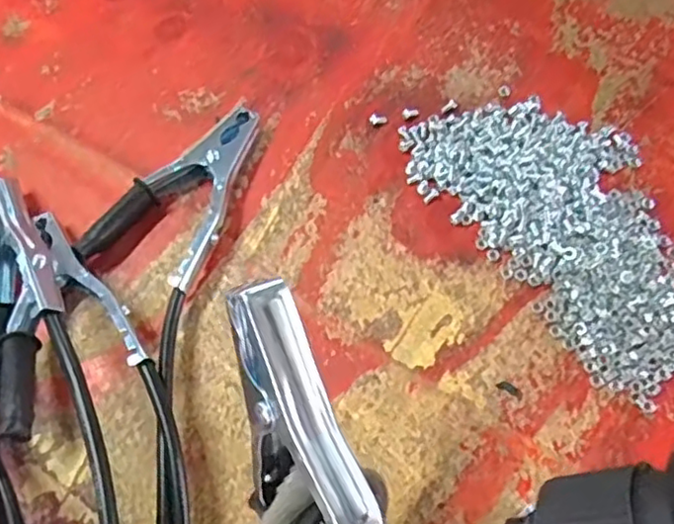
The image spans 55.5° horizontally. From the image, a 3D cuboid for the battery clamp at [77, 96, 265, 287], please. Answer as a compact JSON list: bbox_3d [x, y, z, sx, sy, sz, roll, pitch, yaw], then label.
[{"bbox_3d":[-0.101,-0.053,0.430,0.076,0.027,0.142,19,71,10],"label":"battery clamp"}]

